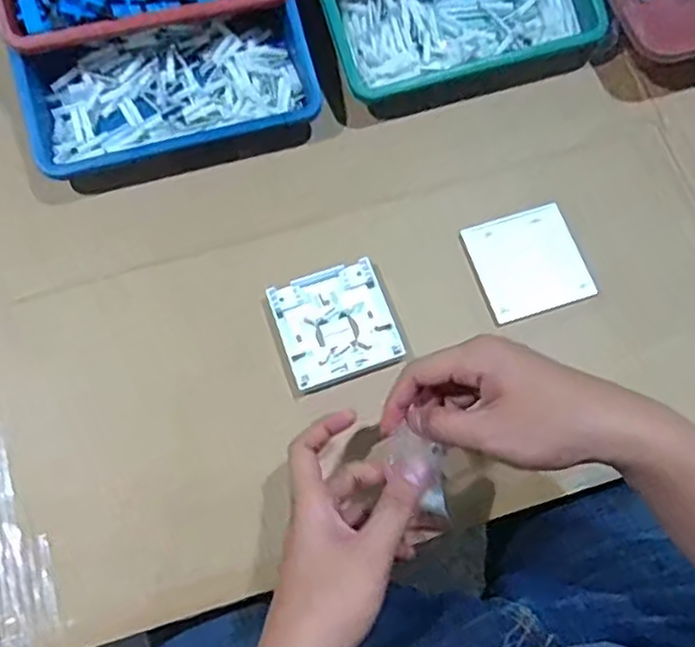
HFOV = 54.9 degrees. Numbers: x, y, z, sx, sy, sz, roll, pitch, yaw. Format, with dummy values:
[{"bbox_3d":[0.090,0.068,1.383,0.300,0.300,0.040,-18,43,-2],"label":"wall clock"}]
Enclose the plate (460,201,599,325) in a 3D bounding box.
[{"bbox_3d":[0.147,-0.050,0.548,0.087,0.011,0.087,-18,72,-7],"label":"plate"}]

